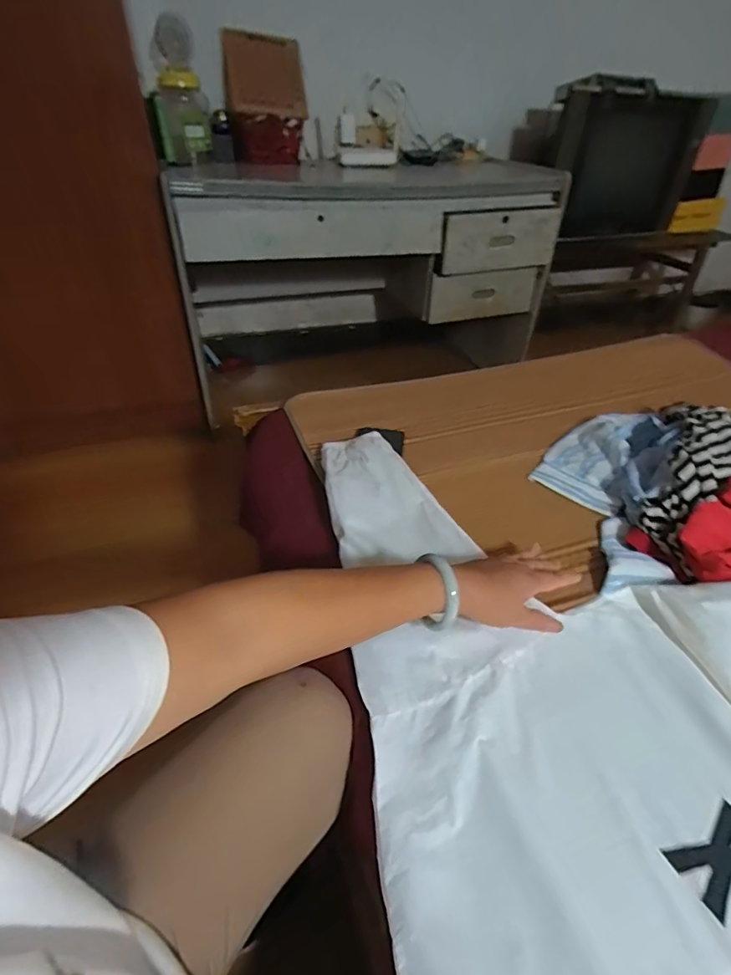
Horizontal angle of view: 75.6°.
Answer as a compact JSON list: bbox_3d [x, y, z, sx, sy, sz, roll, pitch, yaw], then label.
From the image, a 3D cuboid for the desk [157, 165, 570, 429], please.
[{"bbox_3d":[-0.018,-0.716,1.693,1.220,0.704,0.637,-7,39,-11],"label":"desk"}]

